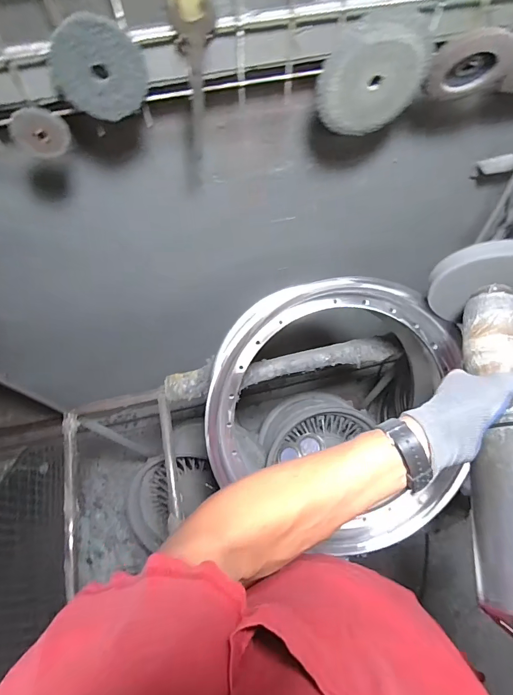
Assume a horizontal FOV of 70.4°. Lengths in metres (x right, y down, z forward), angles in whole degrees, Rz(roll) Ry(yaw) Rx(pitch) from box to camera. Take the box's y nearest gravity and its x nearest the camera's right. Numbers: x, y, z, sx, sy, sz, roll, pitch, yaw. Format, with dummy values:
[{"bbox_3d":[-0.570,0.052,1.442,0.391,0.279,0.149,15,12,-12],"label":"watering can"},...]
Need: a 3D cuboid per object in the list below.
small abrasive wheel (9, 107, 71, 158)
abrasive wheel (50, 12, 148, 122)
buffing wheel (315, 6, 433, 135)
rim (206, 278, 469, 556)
[{"bbox_3d":[-0.236,-0.236,0.401,0.054,0.050,0.014,-15,67,-6],"label":"small abrasive wheel"},{"bbox_3d":[-0.156,-0.273,0.359,0.086,0.087,0.020,-13,66,-5],"label":"abrasive wheel"},{"bbox_3d":[0.138,-0.323,0.437,0.132,0.122,0.020,-12,66,-5],"label":"buffing wheel"},{"bbox_3d":[0.141,0.111,0.568,0.429,0.063,0.433,-2,92,-6],"label":"rim"}]

